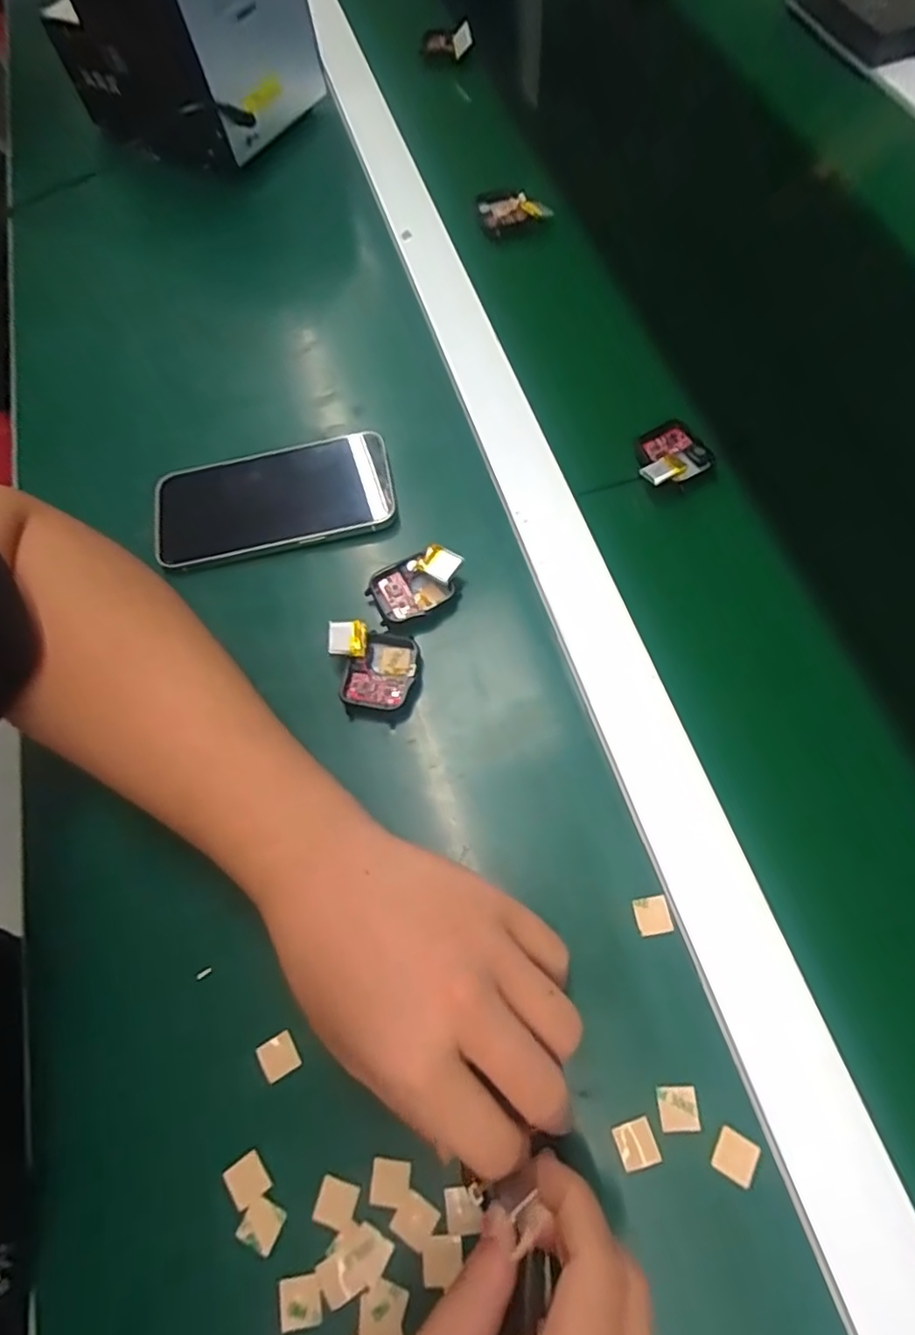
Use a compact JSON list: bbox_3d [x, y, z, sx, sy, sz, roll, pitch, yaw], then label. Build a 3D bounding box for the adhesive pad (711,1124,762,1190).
[{"bbox_3d":[0.110,0.193,0.251,0.016,0.004,0.015,29,72,14],"label":"adhesive pad"}]

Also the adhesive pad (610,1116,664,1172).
[{"bbox_3d":[0.072,0.192,0.256,0.016,0.004,0.016,-16,68,-4],"label":"adhesive pad"}]

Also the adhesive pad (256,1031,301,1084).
[{"bbox_3d":[-0.078,0.171,0.277,0.016,0.004,0.016,-29,69,-9],"label":"adhesive pad"}]

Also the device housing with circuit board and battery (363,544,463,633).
[{"bbox_3d":[-0.022,-0.044,0.357,0.054,0.014,0.036,-24,71,8],"label":"device housing with circuit board and battery"}]

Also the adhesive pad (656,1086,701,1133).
[{"bbox_3d":[0.090,0.180,0.258,0.015,0.004,0.015,-5,67,1],"label":"adhesive pad"}]

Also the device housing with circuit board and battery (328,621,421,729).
[{"bbox_3d":[-0.045,0.003,0.337,0.048,0.020,0.048,6,68,5],"label":"device housing with circuit board and battery"}]

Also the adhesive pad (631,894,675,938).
[{"bbox_3d":[0.089,0.113,0.288,0.016,0.004,0.016,-13,67,-2],"label":"adhesive pad"}]

